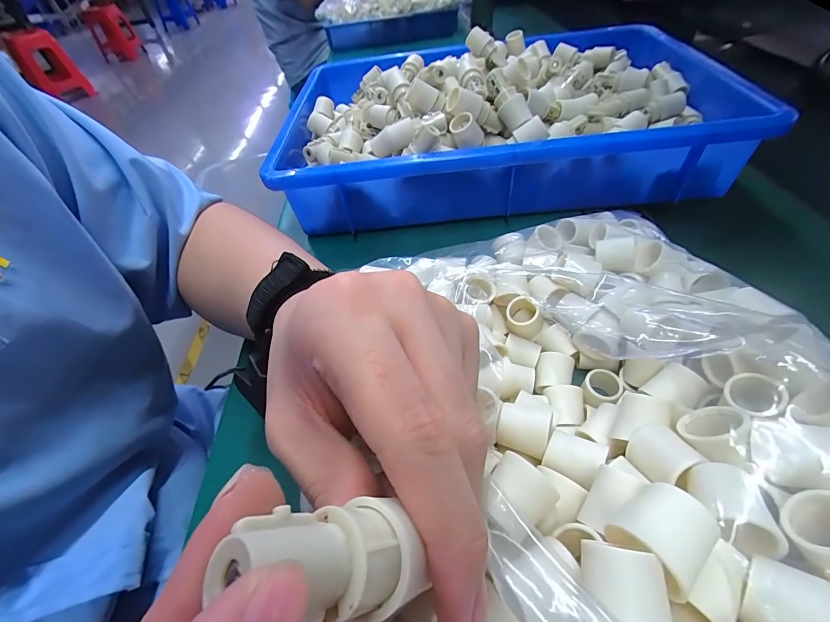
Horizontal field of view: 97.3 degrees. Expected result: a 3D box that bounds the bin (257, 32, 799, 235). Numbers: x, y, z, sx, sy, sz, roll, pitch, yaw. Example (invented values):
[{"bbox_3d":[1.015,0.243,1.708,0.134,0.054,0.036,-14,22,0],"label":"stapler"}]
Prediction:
[{"bbox_3d":[0.085,-0.223,0.399,0.437,0.096,0.298,-5,50,3],"label":"bin"}]

